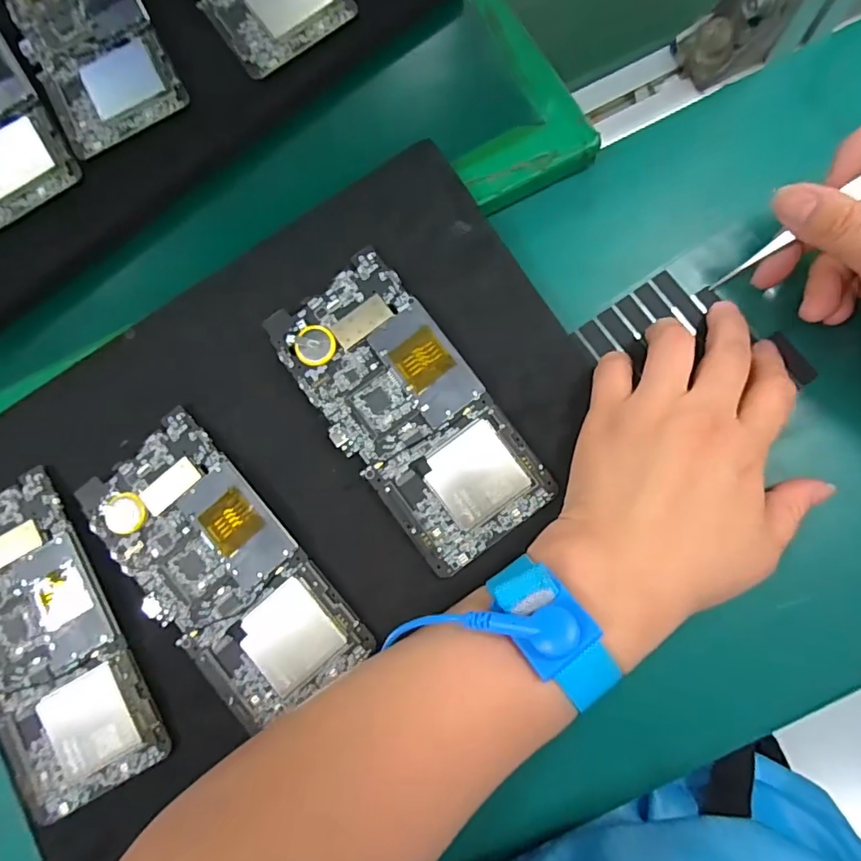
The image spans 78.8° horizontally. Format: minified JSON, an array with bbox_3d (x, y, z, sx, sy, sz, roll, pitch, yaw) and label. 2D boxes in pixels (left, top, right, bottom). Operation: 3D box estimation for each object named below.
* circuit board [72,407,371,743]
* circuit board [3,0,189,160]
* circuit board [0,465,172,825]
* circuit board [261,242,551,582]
[{"bbox_3d":[-0.102,0.068,0.254,0.070,0.004,0.147,-40,83,-1],"label":"circuit board"},{"bbox_3d":[-0.201,-0.232,0.305,0.071,0.006,0.144,-28,83,1],"label":"circuit board"},{"bbox_3d":[-0.188,0.103,0.253,0.069,0.009,0.150,-30,83,1],"label":"circuit board"},{"bbox_3d":[-0.011,-0.009,0.258,0.071,0.007,0.152,-37,83,0],"label":"circuit board"}]

